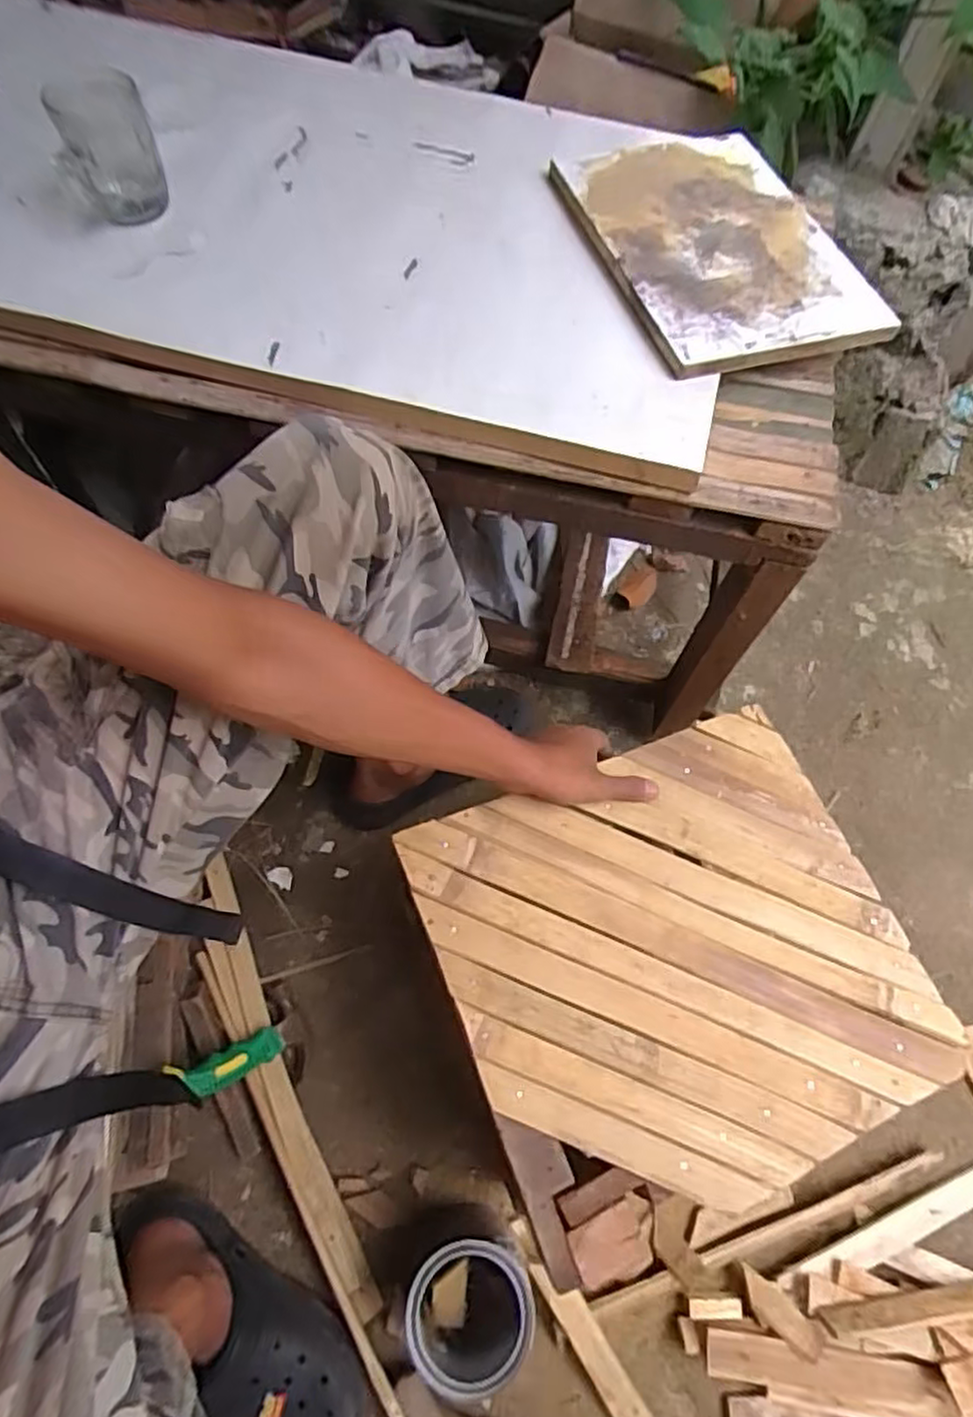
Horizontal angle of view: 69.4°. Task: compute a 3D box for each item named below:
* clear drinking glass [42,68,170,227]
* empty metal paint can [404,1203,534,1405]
[{"bbox_3d":[-0.328,-0.491,0.617,0.072,0.083,0.077,-23,67,-13],"label":"clear drinking glass"},{"bbox_3d":[-0.018,0.548,0.656,0.106,0.136,0.113,1,64,-2],"label":"empty metal paint can"}]

